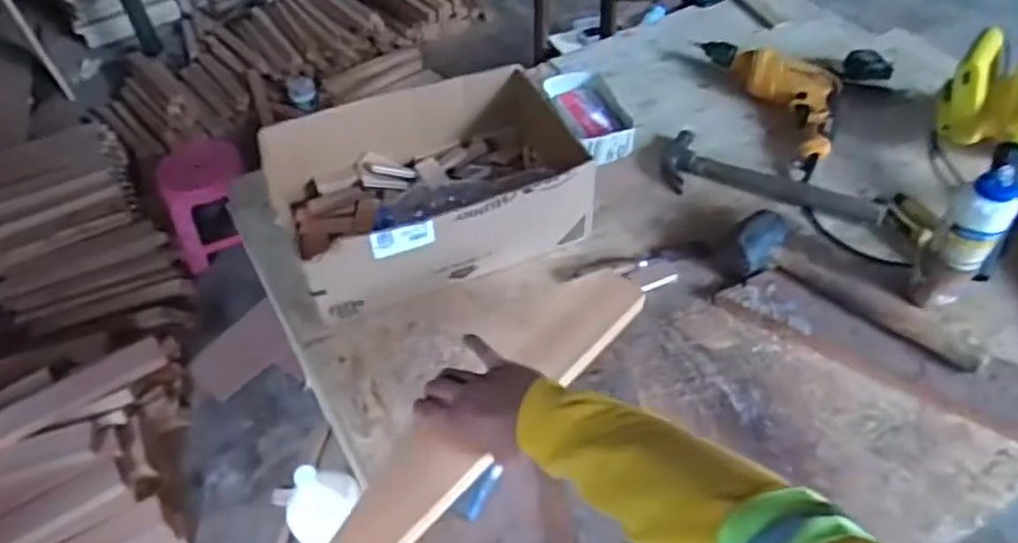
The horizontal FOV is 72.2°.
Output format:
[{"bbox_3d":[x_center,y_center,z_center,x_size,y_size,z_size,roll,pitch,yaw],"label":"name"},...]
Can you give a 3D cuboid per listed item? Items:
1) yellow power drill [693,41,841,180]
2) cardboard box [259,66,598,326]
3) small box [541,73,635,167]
[{"bbox_3d":[0.468,-0.319,1.185,0.143,0.071,0.372,-15,48,-8],"label":"yellow power drill"},{"bbox_3d":[-0.114,-0.118,0.981,0.399,0.136,0.295,-18,49,-11],"label":"cardboard box"},{"bbox_3d":[0.130,-0.252,1.105,0.100,0.047,0.177,-18,49,-11],"label":"small box"}]

